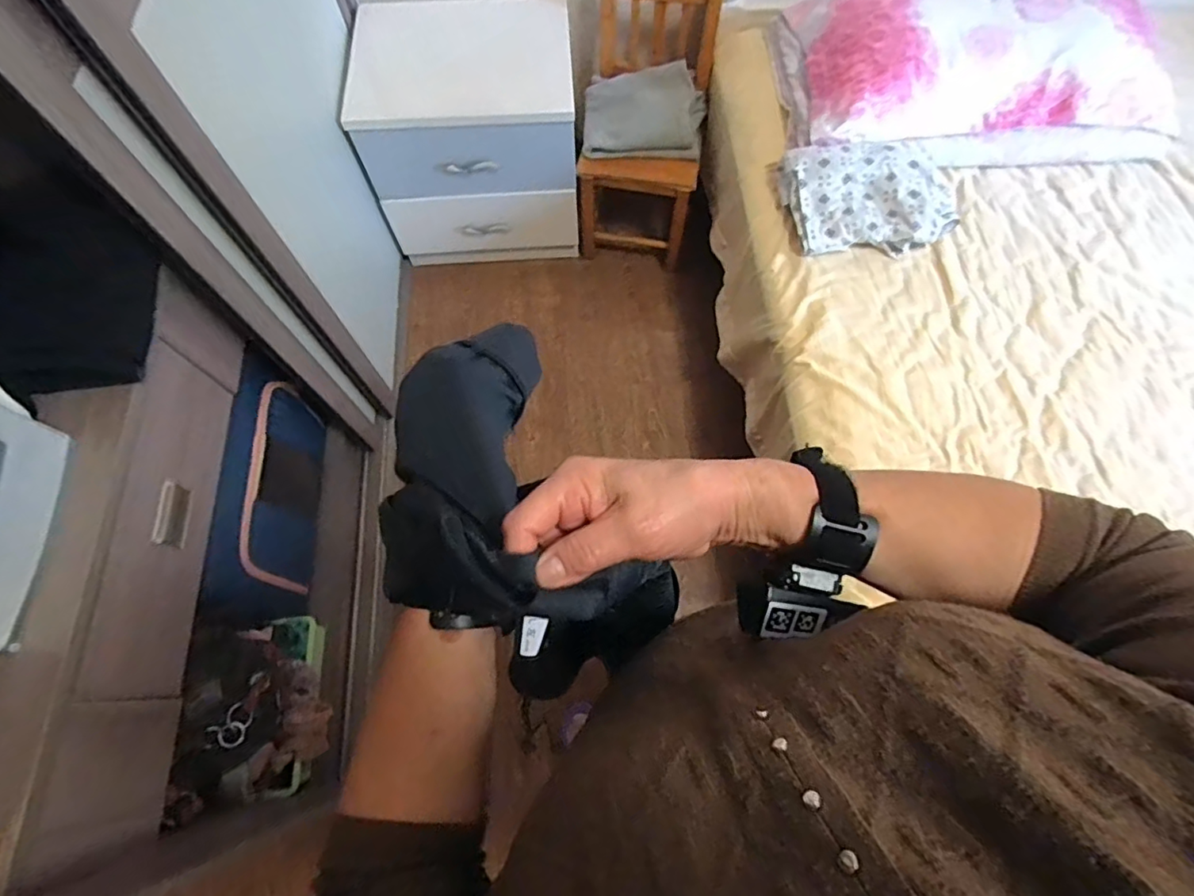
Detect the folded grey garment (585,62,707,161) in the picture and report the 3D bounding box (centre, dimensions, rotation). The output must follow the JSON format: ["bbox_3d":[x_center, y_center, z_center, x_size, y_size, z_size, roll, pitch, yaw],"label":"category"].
[{"bbox_3d":[0.112,-0.819,1.350,0.287,0.116,0.214,6,69,3],"label":"folded grey garment"}]

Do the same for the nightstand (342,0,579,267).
[{"bbox_3d":[-0.333,-0.794,1.459,0.544,0.421,0.414,-6,69,-2],"label":"nightstand"}]

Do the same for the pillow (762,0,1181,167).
[{"bbox_3d":[0.780,-0.803,1.166,0.751,0.167,0.416,-4,68,-1],"label":"pillow"}]

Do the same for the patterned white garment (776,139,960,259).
[{"bbox_3d":[0.532,-0.482,1.082,0.322,0.085,0.224,-2,68,0],"label":"patterned white garment"}]

